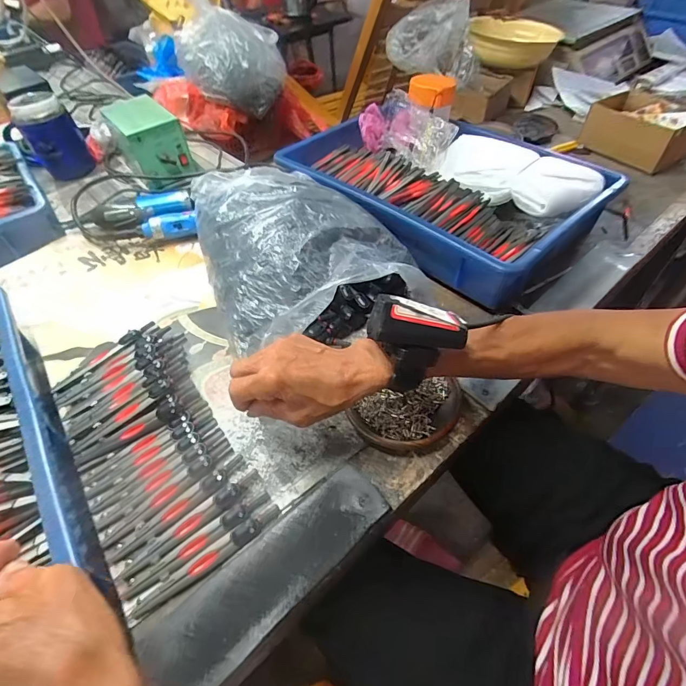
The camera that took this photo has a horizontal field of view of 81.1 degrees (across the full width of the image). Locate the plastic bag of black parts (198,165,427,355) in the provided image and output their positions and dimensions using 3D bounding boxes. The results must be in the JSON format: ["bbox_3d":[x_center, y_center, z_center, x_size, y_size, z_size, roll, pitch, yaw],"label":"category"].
[{"bbox_3d":[-0.055,-0.129,0.510,0.238,0.090,0.302,-17,51,-11],"label":"plastic bag of black parts"}]

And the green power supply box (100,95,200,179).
[{"bbox_3d":[-0.337,-0.357,0.709,0.097,0.097,0.125,-28,54,-19],"label":"green power supply box"}]

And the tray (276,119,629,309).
[{"bbox_3d":[0.131,-0.235,0.593,0.265,0.072,0.423,-36,57,-24],"label":"tray"}]

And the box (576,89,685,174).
[{"bbox_3d":[0.508,-0.361,0.684,0.126,0.064,0.157,-25,53,-17],"label":"box"}]

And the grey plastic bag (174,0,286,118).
[{"bbox_3d":[-0.251,-0.632,0.852,0.204,0.244,0.156,9,51,11],"label":"grey plastic bag"}]

